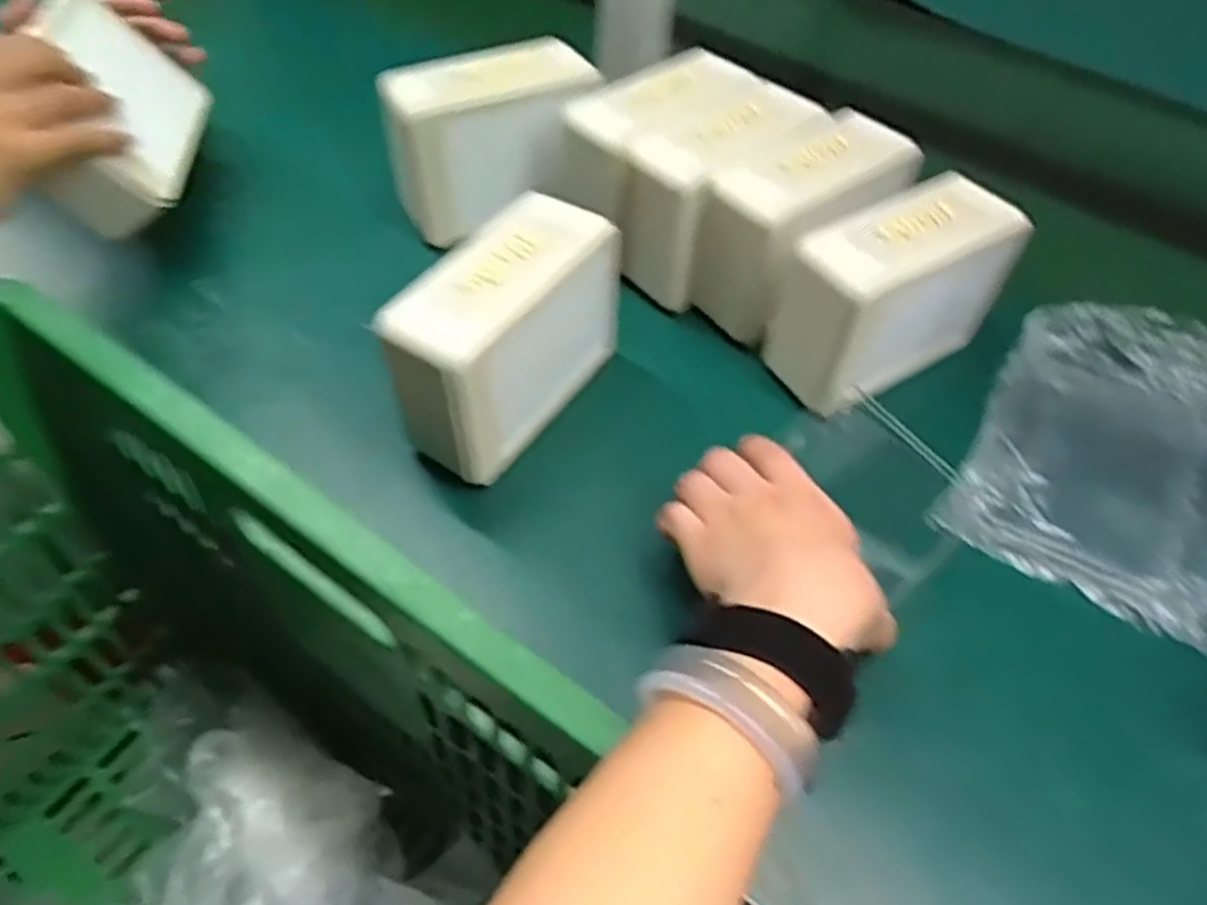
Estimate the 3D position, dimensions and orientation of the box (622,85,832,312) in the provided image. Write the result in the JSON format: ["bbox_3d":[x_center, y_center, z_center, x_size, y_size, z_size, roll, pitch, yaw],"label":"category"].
[{"bbox_3d":[0.080,-0.173,0.528,0.135,0.097,0.061,-33,62,-26],"label":"box"}]

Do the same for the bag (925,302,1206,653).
[{"bbox_3d":[0.301,-0.004,0.467,0.144,0.043,0.205,26,54,18],"label":"bag"}]

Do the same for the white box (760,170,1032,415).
[{"bbox_3d":[0.176,-0.096,0.478,0.142,0.101,0.069,-28,59,-23],"label":"white box"}]

